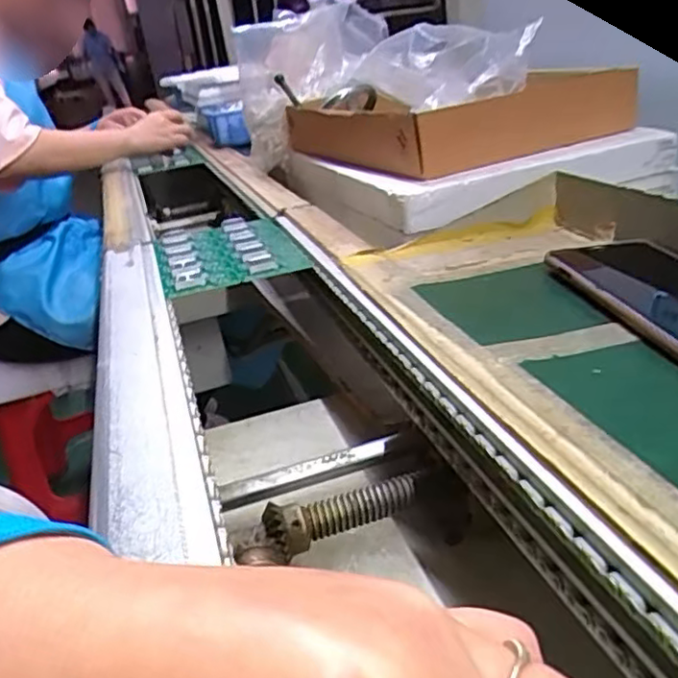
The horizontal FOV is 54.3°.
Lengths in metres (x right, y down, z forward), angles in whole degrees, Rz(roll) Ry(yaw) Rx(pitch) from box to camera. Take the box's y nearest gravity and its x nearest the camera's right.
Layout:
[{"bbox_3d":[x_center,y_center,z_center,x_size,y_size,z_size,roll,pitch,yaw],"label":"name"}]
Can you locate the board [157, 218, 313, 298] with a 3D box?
[{"bbox_3d":[-0.114,-0.090,0.659,0.132,0.019,0.215,-13,25,-10],"label":"board"}]

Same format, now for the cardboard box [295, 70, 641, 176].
[{"bbox_3d":[0.094,-0.254,0.764,0.211,0.087,0.398,-10,24,-17],"label":"cardboard box"}]

